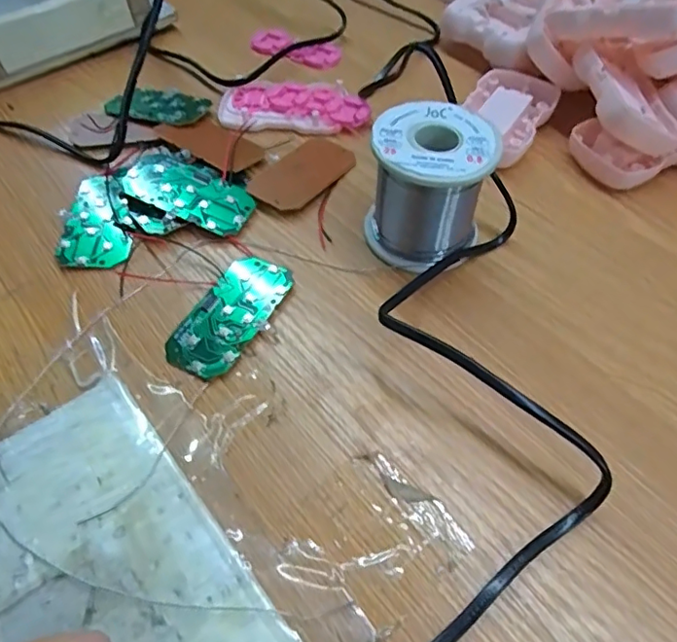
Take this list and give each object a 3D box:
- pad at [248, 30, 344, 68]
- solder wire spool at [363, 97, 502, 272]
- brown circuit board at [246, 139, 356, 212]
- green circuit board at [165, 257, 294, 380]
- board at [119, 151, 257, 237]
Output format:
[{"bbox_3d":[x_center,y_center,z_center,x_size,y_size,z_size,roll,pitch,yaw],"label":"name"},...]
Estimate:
[{"bbox_3d":[-0.034,-0.213,0.432,0.072,0.013,0.034,12,55,9],"label":"pad"},{"bbox_3d":[0.047,-0.069,0.289,0.059,0.064,0.058,8,54,6],"label":"solder wire spool"},{"bbox_3d":[-0.023,-0.092,0.342,0.038,0.005,0.071,31,60,21],"label":"brown circuit board"},{"bbox_3d":[-0.054,-0.004,0.277,0.037,0.005,0.073,23,57,16],"label":"green circuit board"},{"bbox_3d":[-0.087,-0.077,0.322,0.078,0.005,0.041,26,58,6],"label":"board"}]

